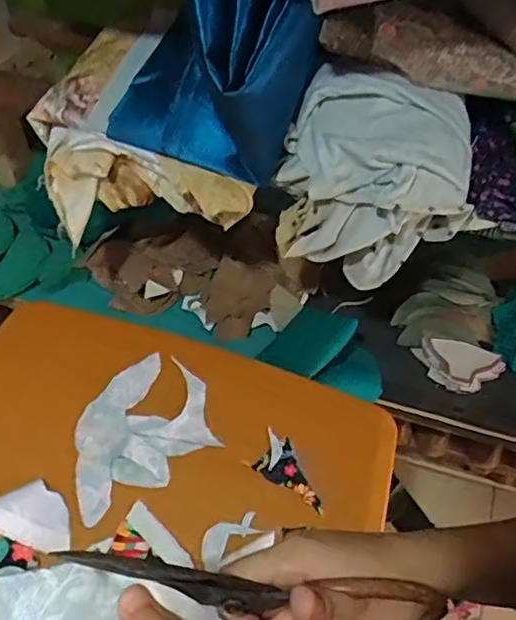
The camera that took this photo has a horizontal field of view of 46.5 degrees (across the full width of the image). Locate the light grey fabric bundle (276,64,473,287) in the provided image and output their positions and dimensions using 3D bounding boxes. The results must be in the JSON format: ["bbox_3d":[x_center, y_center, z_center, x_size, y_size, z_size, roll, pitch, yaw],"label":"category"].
[{"bbox_3d":[0.122,-0.138,0.630,0.188,0.163,0.131,15,53,7],"label":"light grey fabric bundle"}]

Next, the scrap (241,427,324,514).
[{"bbox_3d":[0.036,0.162,0.610,0.088,0.005,0.046,30,56,18],"label":"scrap"}]

